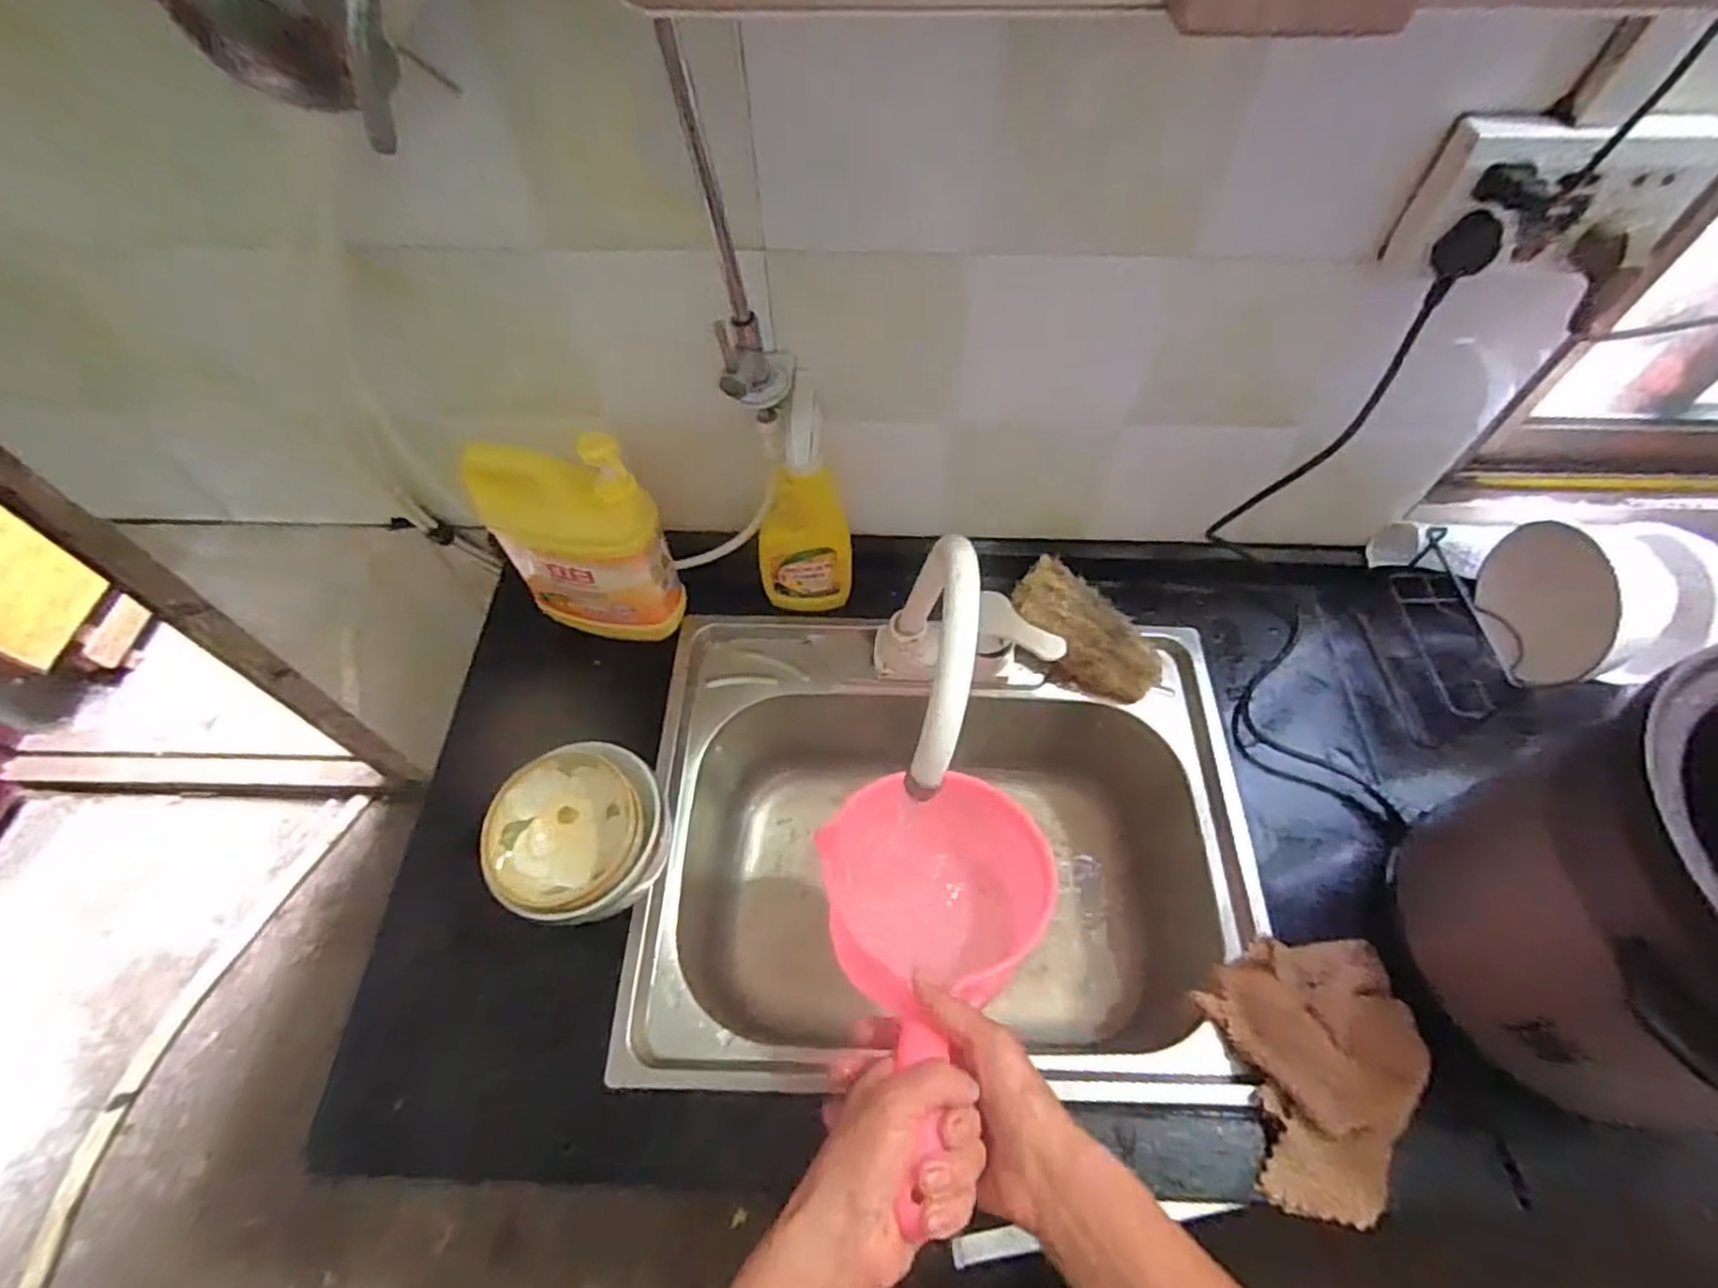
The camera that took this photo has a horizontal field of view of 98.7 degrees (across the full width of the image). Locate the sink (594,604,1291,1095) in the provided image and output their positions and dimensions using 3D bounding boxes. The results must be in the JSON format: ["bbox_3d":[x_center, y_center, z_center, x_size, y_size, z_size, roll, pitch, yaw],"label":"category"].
[{"bbox_3d":[0.078,0.219,0.751,0.526,0.264,0.410,2,58,1],"label":"sink"}]

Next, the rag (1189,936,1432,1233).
[{"bbox_3d":[0.352,0.314,0.546,0.140,0.040,0.179,-5,58,-4],"label":"rag"}]

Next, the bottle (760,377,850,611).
[{"bbox_3d":[-0.049,-0.125,0.676,0.087,0.217,0.066,2,58,1],"label":"bottle"}]

